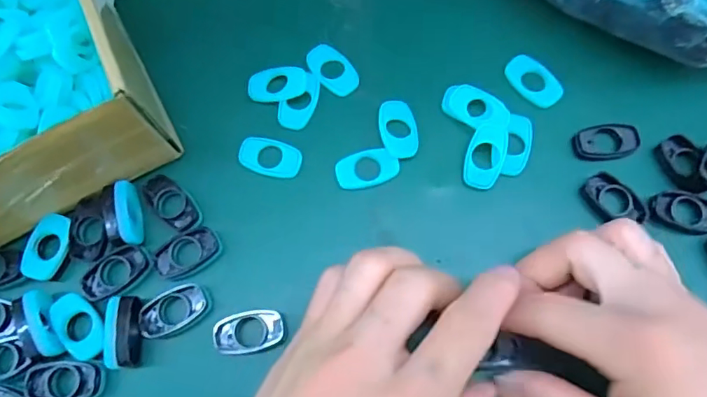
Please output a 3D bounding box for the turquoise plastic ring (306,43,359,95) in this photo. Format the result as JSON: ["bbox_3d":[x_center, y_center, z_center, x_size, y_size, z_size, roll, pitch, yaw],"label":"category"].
[{"bbox_3d":[-0.012,-0.071,0.283,0.020,0.006,0.033,-39,76,-9],"label":"turquoise plastic ring"}]

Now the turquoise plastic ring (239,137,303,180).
[{"bbox_3d":[-0.043,-0.022,0.269,0.032,0.004,0.020,17,75,7],"label":"turquoise plastic ring"}]

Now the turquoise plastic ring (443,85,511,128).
[{"bbox_3d":[0.064,-0.048,0.268,0.035,0.005,0.023,23,76,8],"label":"turquoise plastic ring"}]

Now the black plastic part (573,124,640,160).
[{"bbox_3d":[0.130,-0.029,0.264,0.031,0.005,0.019,3,74,3],"label":"black plastic part"}]

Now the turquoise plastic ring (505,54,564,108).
[{"bbox_3d":[0.097,-0.063,0.277,0.019,0.005,0.033,-42,77,-9],"label":"turquoise plastic ring"}]

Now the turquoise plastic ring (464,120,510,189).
[{"bbox_3d":[0.067,-0.022,0.261,0.019,0.005,0.034,14,96,4],"label":"turquoise plastic ring"}]

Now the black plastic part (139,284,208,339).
[{"bbox_3d":[-0.087,0.054,0.246,0.031,0.006,0.019,-27,75,-6],"label":"black plastic part"}]

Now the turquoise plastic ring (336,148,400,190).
[{"bbox_3d":[0.007,-0.016,0.266,0.032,0.004,0.019,-16,74,-2],"label":"turquoise plastic ring"}]

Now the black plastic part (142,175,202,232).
[{"bbox_3d":[-0.091,0.003,0.261,0.037,0.005,0.017,40,79,12],"label":"black plastic part"}]

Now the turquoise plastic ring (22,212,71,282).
[{"bbox_3d":[-0.151,0.023,0.253,0.019,0.004,0.032,13,75,6],"label":"turquoise plastic ring"}]

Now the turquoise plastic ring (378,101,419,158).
[{"bbox_3d":[0.024,-0.037,0.269,0.019,0.004,0.032,-8,74,0],"label":"turquoise plastic ring"}]

